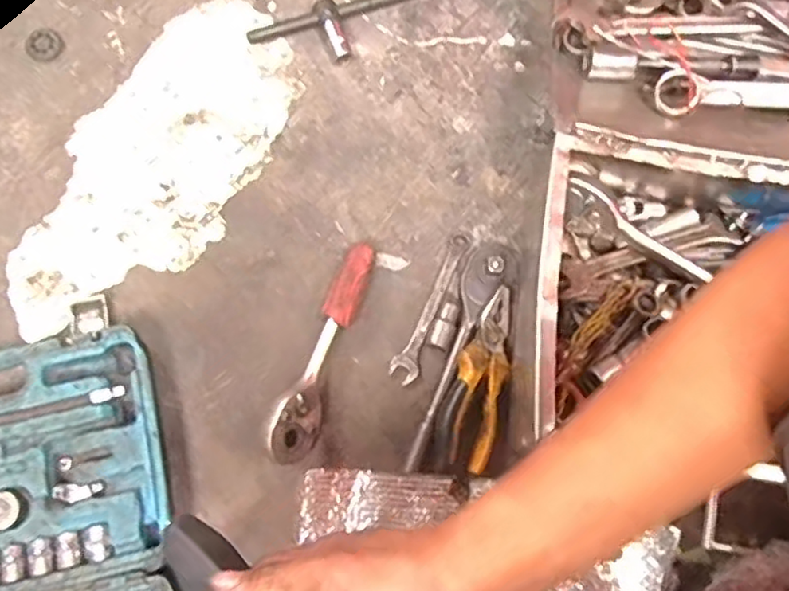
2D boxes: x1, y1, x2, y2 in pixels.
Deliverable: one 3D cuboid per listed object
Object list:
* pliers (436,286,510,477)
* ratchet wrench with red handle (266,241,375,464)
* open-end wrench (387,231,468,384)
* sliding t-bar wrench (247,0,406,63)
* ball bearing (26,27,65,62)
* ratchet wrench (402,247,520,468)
[{"bbox_3d":[0.071,0.065,0.531,0.047,0.017,0.150,14,77,2],"label":"pliers"},{"bbox_3d":[-0.060,0.043,0.543,0.035,0.042,0.196,17,76,3],"label":"ratchet wrench with red handle"},{"bbox_3d":[0.032,0.007,0.569,0.024,0.011,0.147,21,76,4],"label":"open-end wrench"},{"bbox_3d":[-0.018,-0.277,0.639,0.245,0.020,0.065,-21,77,-6],"label":"sliding t-bar wrench"},{"bbox_3d":[-0.347,-0.249,0.634,0.038,0.004,0.033,40,78,9],"label":"ball bearing"},{"bbox_3d":[0.052,0.043,0.547,0.043,0.037,0.214,26,77,5],"label":"ratchet wrench"}]

